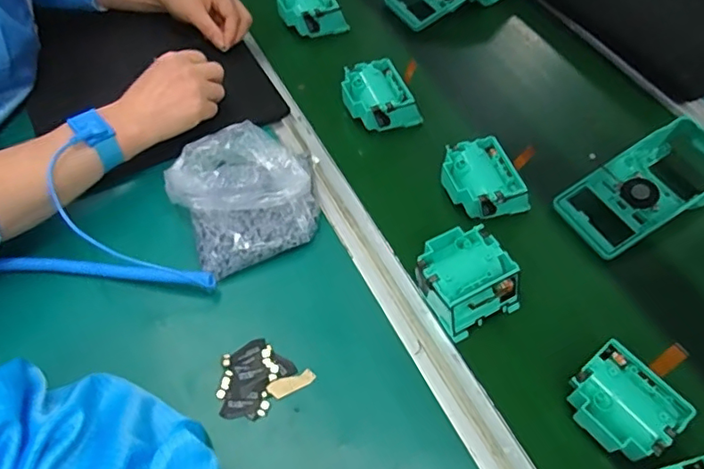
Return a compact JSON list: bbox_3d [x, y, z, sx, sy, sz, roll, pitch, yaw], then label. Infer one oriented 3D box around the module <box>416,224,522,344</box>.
[{"bbox_3d":[0.098,0.037,0.467,0.076,0.039,0.080,-24,60,-19],"label":"module"}]

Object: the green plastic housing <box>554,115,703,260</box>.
[{"bbox_3d":[0.308,-0.050,0.550,0.197,0.056,0.088,-24,60,-19],"label":"green plastic housing"}]

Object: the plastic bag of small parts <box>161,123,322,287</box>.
[{"bbox_3d":[-0.096,-0.046,0.502,0.138,0.059,0.138,-21,59,-17],"label":"plastic bag of small parts"}]

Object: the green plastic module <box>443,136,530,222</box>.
[{"bbox_3d":[0.132,-0.051,0.539,0.075,0.038,0.087,-17,58,-15],"label":"green plastic module"}]

